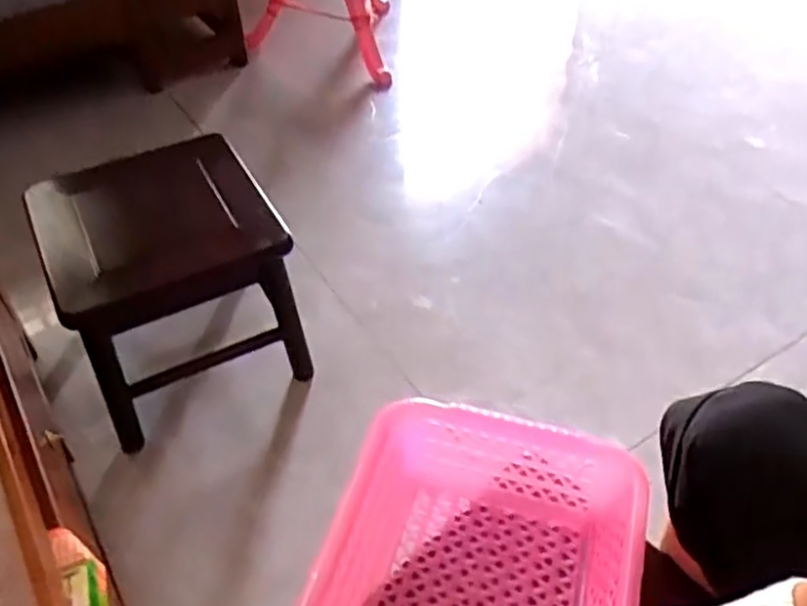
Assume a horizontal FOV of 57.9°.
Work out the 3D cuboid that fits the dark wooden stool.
[{"bbox_3d":[-0.306,-0.028,0.982,0.268,0.272,0.254,-19,48,-20],"label":"dark wooden stool"}]

